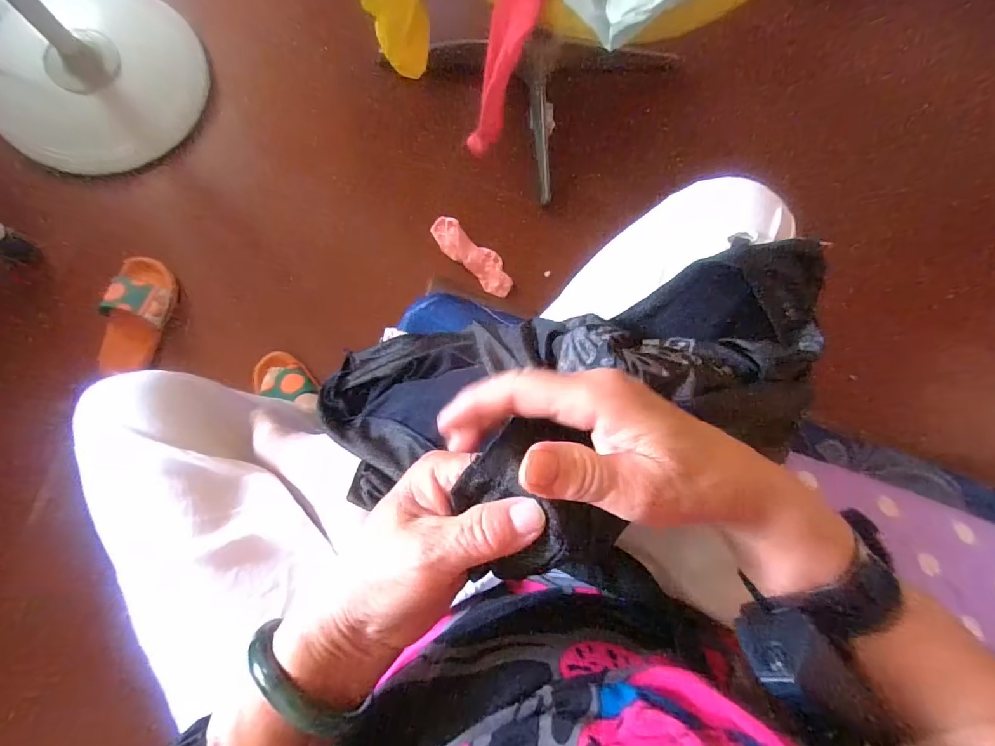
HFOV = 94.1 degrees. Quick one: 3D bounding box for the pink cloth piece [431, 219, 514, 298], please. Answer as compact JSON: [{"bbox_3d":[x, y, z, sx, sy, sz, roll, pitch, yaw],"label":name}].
[{"bbox_3d":[-0.051,-0.238,0.935,0.202,0.036,0.063,42,81,0],"label":"pink cloth piece"}]

